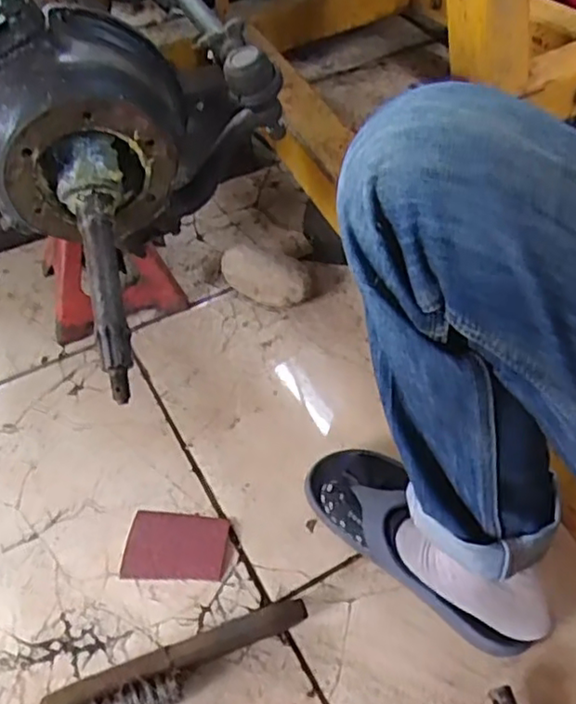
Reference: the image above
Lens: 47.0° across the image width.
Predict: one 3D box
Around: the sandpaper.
[{"bbox_3d":[-0.113,0.196,0.674,0.101,0.004,0.070,2,51,4],"label":"sandpaper"}]

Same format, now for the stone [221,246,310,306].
[{"bbox_3d":[-0.025,-0.103,0.874,0.118,0.068,0.065,28,57,23],"label":"stone"}]

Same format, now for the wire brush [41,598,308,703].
[{"bbox_3d":[-0.093,0.281,0.587,0.234,0.032,0.046,-19,52,-13],"label":"wire brush"}]

